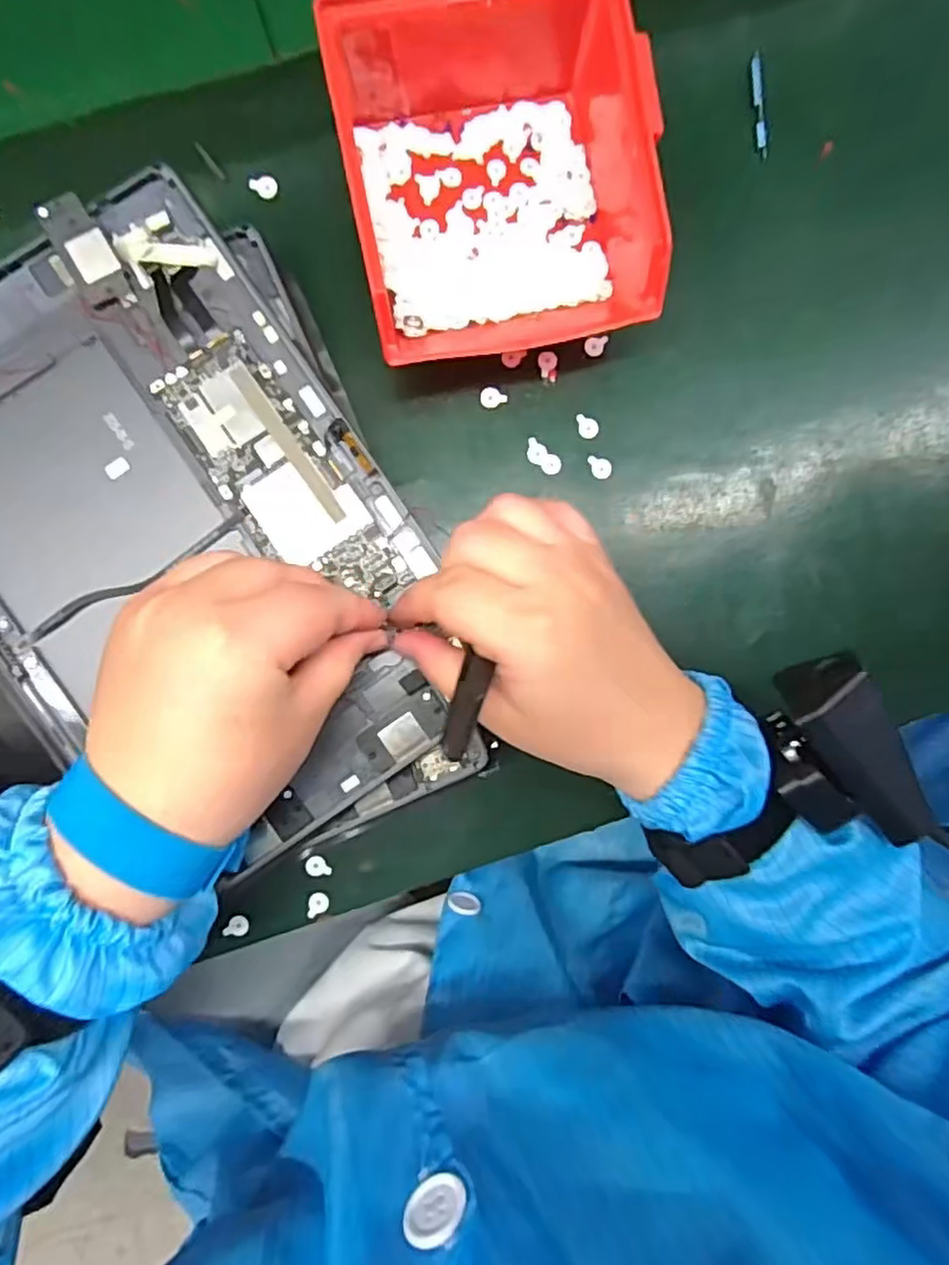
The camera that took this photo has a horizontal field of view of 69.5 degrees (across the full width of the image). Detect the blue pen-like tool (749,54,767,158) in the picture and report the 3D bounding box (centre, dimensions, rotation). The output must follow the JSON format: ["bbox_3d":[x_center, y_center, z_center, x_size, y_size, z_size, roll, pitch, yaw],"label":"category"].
[{"bbox_3d":[0.137,-0.253,0.326,0.006,0.004,0.047,-6,89,-4],"label":"blue pen-like tool"}]

